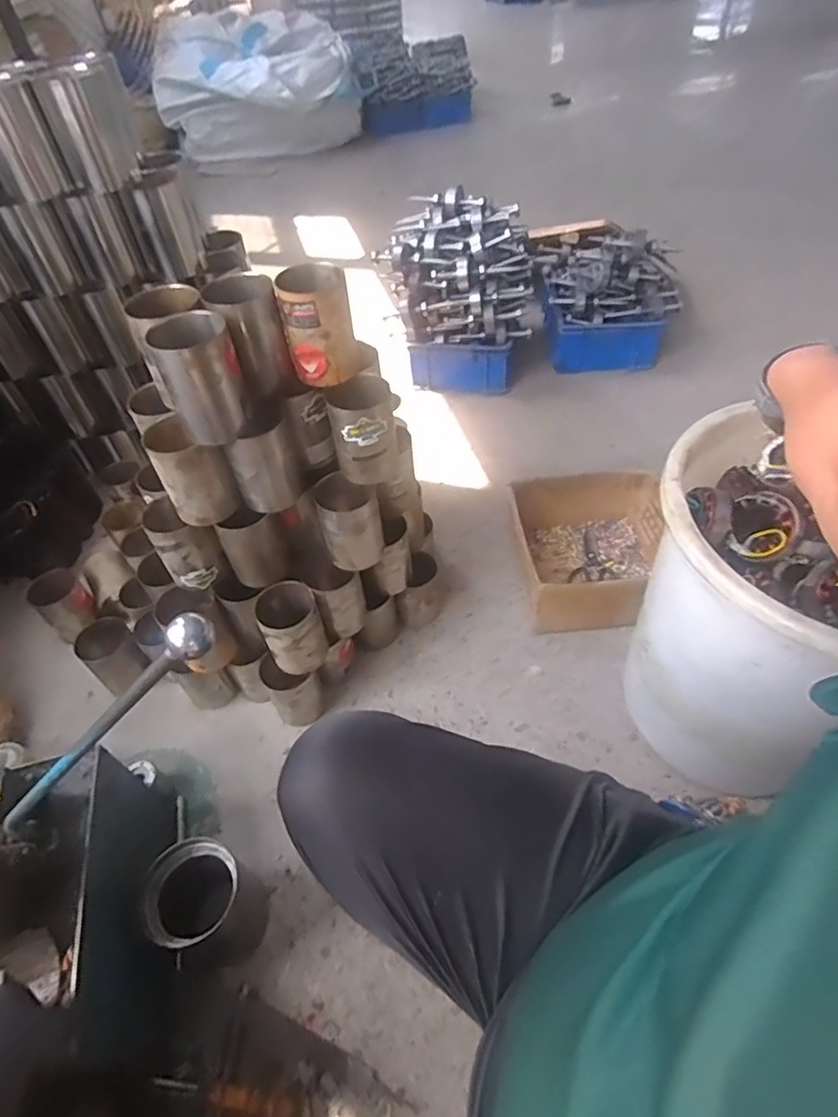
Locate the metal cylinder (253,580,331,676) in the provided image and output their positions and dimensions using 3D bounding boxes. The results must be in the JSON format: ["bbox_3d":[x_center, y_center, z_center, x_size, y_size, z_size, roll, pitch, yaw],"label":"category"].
[{"bbox_3d":[-0.198,0.115,0.933,0.089,0.134,0.090,-2,50,3],"label":"metal cylinder"}]

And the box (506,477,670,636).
[{"bbox_3d":[0.341,-0.020,1.188,0.288,0.149,0.320,-5,49,0],"label":"box"}]

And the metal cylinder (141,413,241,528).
[{"bbox_3d":[-0.314,-0.121,0.816,0.088,0.122,0.089,-27,53,-17],"label":"metal cylinder"}]

